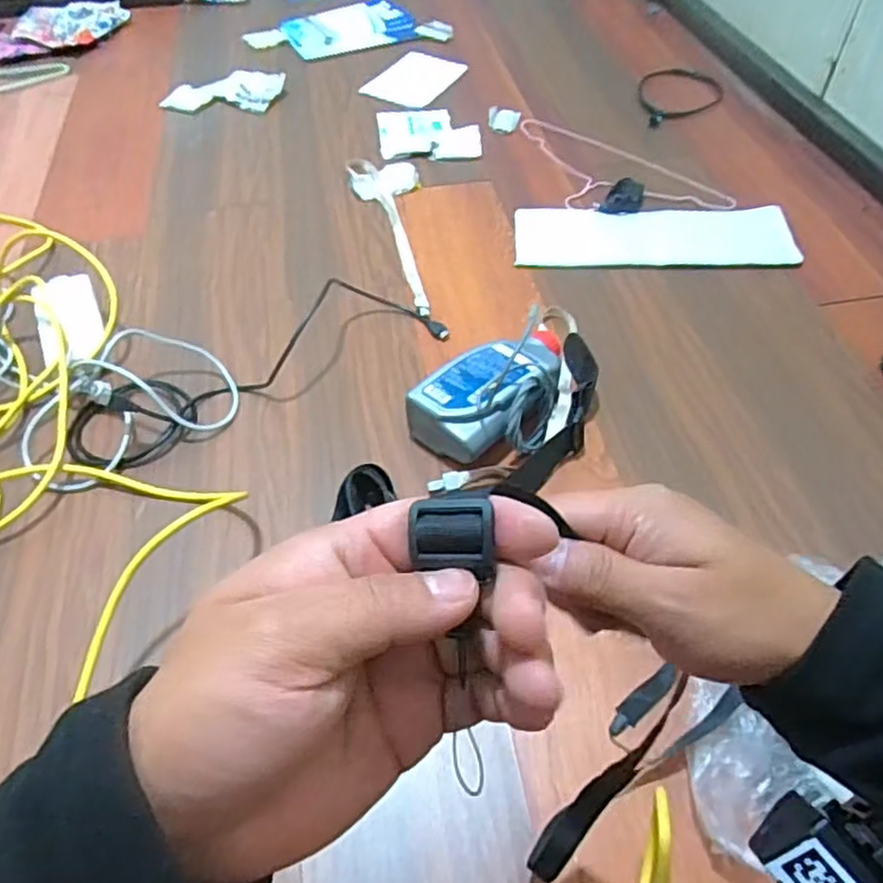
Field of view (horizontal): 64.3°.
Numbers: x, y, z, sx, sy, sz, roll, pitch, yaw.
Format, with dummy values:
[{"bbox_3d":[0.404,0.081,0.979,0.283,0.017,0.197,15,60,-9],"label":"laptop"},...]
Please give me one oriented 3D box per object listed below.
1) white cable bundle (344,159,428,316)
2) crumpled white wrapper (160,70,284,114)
[{"bbox_3d":[-0.069,-0.333,1.097,0.109,0.011,0.413,-8,51,-7],"label":"white cable bundle"},{"bbox_3d":[-0.435,-0.709,1.419,0.215,0.011,0.159,0,51,0],"label":"crumpled white wrapper"}]

